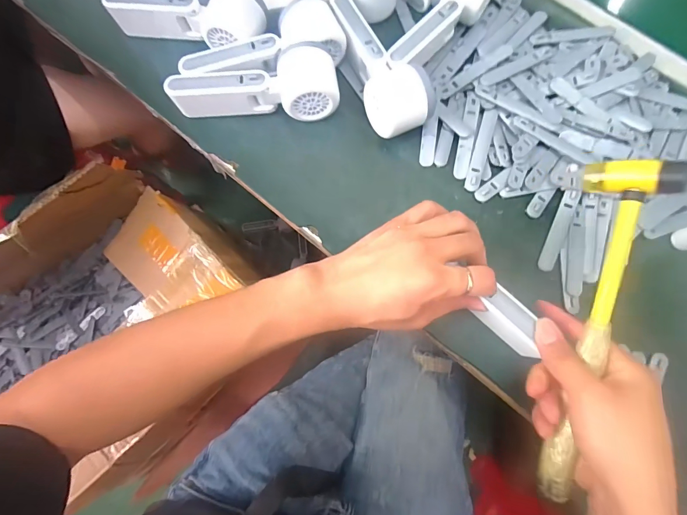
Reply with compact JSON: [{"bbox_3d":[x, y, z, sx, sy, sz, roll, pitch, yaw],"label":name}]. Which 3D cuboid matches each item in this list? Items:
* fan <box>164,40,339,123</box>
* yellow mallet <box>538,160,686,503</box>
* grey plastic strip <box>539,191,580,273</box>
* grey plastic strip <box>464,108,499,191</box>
[{"bbox_3d":[-0.090,-0.181,0.370,0.168,0.049,0.071,2,77,-1],"label":"fan"},{"bbox_3d":[0.196,0.060,0.285,0.071,0.030,0.267,13,93,37],"label":"yellow mallet"},{"bbox_3d":[0.222,-0.028,0.364,0.016,0.004,0.089,22,85,17],"label":"grey plastic strip"},{"bbox_3d":[0.147,-0.115,0.378,0.016,0.004,0.092,17,82,5],"label":"grey plastic strip"}]

